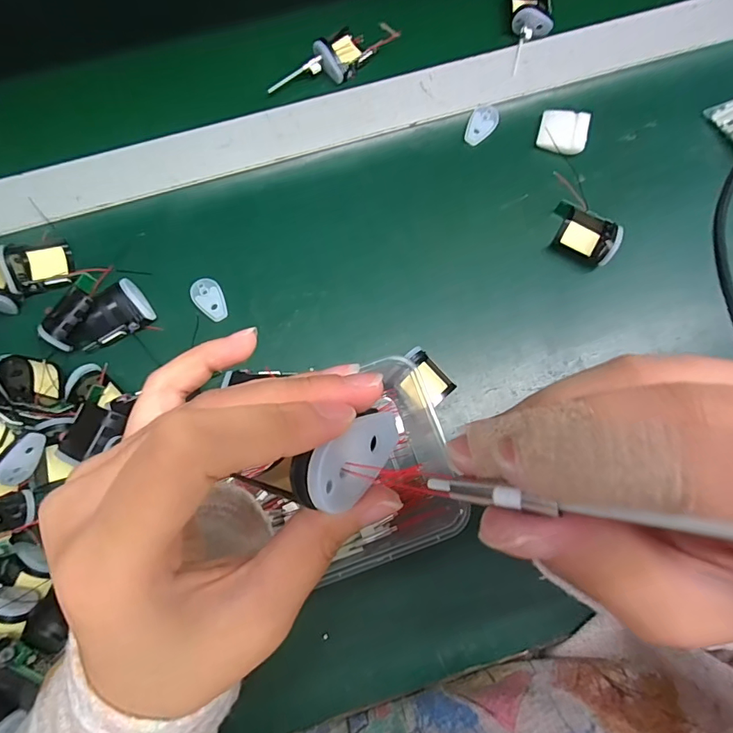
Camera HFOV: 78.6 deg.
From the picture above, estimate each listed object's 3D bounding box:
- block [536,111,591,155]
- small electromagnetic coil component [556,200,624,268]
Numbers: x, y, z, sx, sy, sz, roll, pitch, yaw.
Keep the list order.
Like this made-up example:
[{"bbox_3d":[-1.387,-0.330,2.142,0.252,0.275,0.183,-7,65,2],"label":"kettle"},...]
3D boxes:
[{"bbox_3d":[0.161,-0.193,0.366,0.037,0.009,0.035,14,79,2],"label":"block"},{"bbox_3d":[0.167,-0.102,0.342,0.050,0.016,0.033,27,80,5],"label":"small electromagnetic coil component"}]

